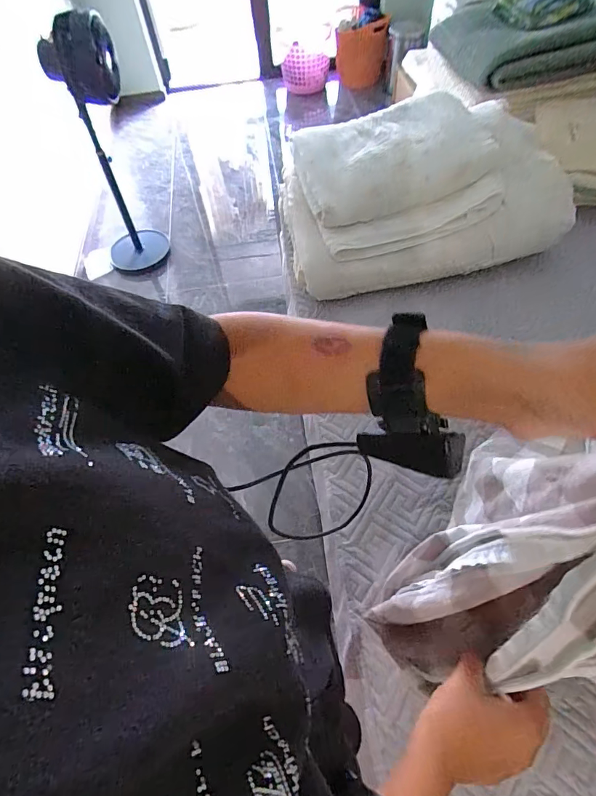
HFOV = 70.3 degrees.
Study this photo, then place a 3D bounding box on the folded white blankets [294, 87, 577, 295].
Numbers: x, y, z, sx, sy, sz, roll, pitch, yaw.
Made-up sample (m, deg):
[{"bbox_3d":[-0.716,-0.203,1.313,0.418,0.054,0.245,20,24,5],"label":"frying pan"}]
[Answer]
[{"bbox_3d":[0.275,-0.525,1.081,0.611,0.256,0.440,-11,58,-2],"label":"folded white blankets"}]

